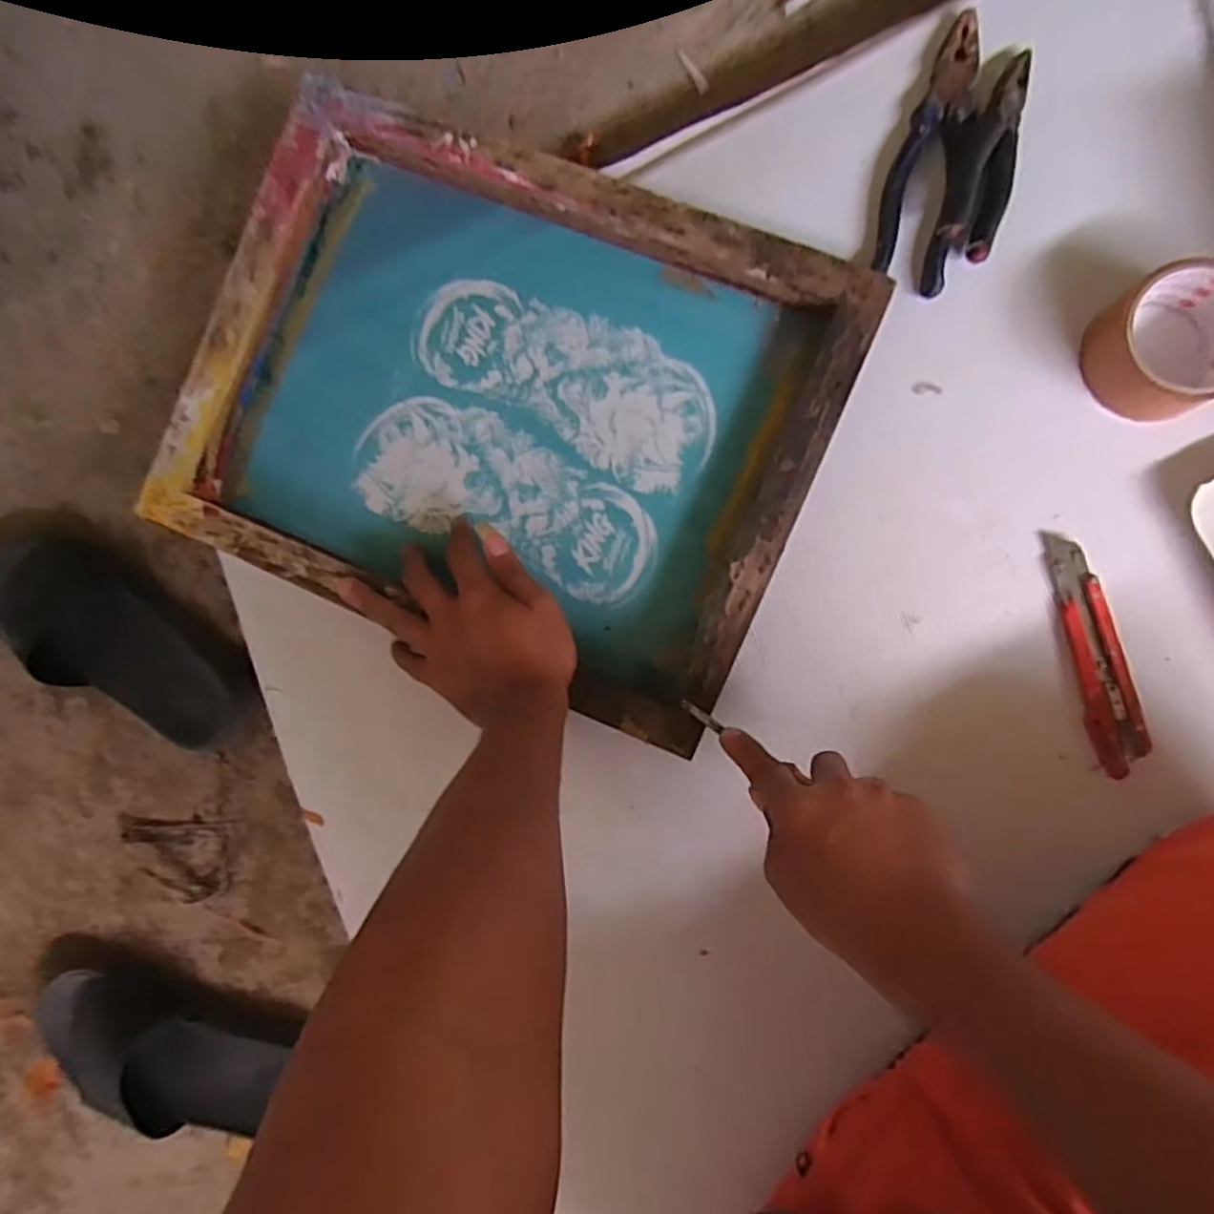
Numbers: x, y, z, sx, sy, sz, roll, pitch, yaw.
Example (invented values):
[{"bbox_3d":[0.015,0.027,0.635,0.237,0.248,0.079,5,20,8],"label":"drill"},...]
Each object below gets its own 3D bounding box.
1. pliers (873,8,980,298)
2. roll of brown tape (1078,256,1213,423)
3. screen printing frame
[{"bbox_3d":[0.227,-0.322,0.499,0.051,0.014,0.190,9,89,6],"label":"pliers"},{"bbox_3d":[0.366,-0.172,0.457,0.094,0.041,0.086,-38,85,9],"label":"roll of brown tape"},{"bbox_3d":[-0.072,-0.144,0.518,0.435,0.060,0.340,24,94,8],"label":"screen printing frame"}]

